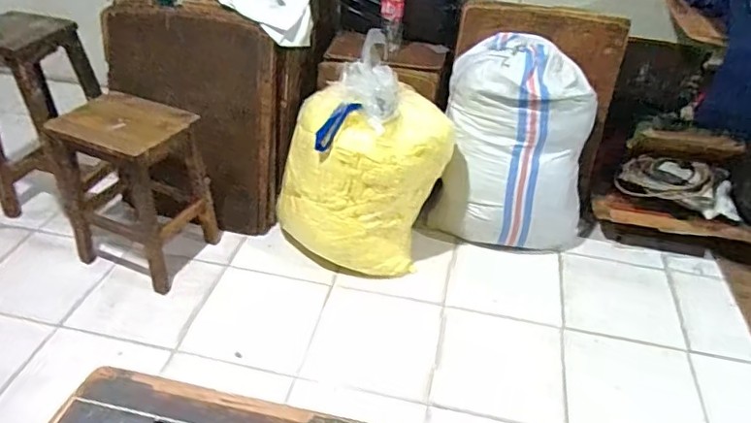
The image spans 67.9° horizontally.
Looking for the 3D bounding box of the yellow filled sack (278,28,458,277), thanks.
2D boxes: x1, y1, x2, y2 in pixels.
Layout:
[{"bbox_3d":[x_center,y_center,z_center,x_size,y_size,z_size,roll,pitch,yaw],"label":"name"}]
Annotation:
[{"bbox_3d":[-0.050,-0.170,1.970,0.460,0.721,0.447,-26,46,-32],"label":"yellow filled sack"}]

